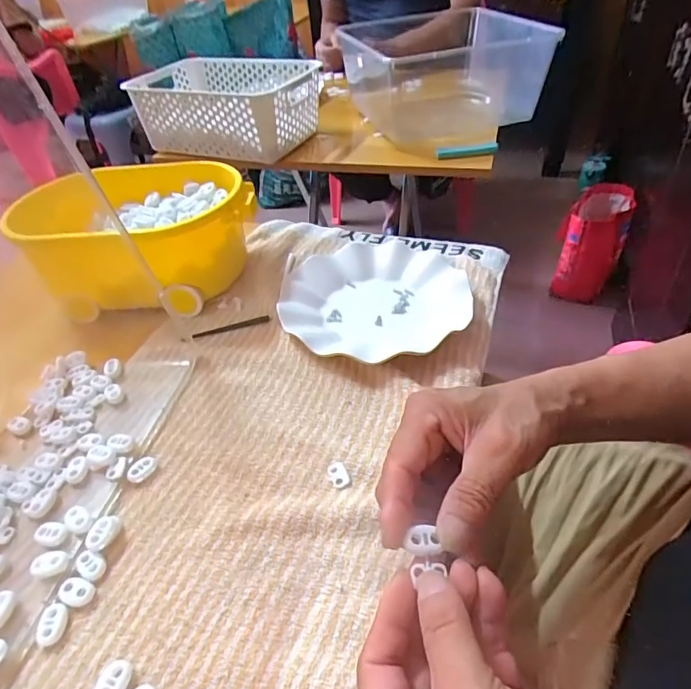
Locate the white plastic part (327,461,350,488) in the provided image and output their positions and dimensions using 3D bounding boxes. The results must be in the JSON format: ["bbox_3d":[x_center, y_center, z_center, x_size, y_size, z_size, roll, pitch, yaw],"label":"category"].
[{"bbox_3d":[-0.005,0.093,0.355,0.013,0.004,0.019,-23,44,-19],"label":"white plastic part"}]

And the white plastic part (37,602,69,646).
[{"bbox_3d":[-0.174,0.164,0.291,0.016,0.004,0.022,-8,41,-3],"label":"white plastic part"}]

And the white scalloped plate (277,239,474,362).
[{"bbox_3d":[0.028,-0.048,0.493,0.182,0.023,0.191,-3,41,3],"label":"white scalloped plate"}]

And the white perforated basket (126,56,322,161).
[{"bbox_3d":[-0.208,-0.430,0.896,0.302,0.112,0.211,15,45,22],"label":"white perforated basket"}]

